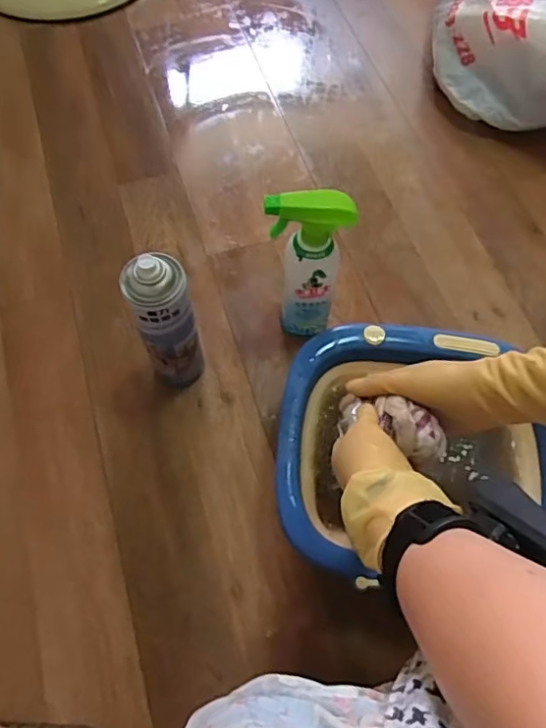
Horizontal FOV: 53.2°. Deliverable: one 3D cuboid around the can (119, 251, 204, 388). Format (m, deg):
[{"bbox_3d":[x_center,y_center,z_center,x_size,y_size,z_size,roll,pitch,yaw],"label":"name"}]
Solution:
[{"bbox_3d":[-0.118,-0.043,0.609,0.063,0.216,0.062,0,64,0],"label":"can"}]

